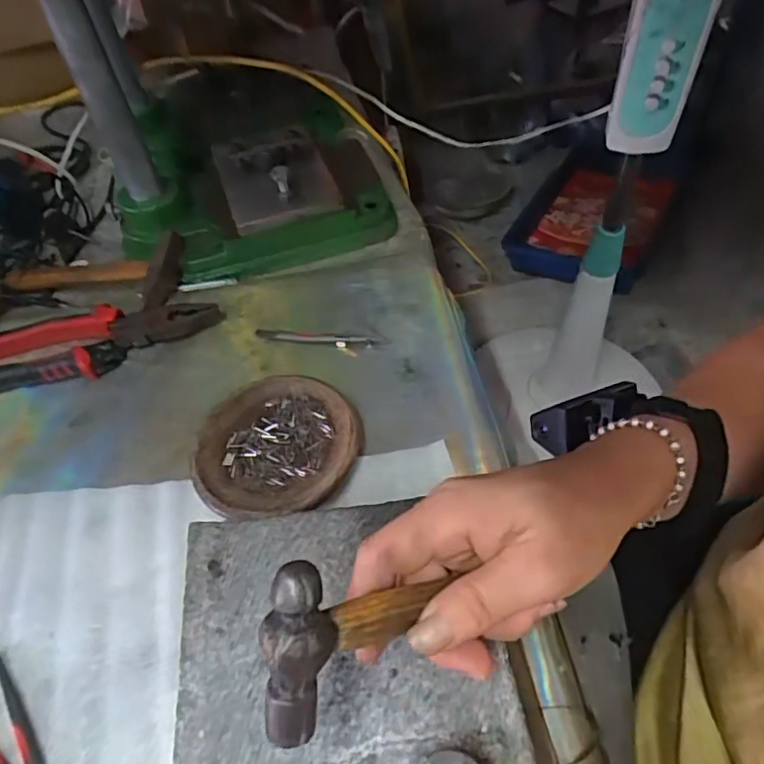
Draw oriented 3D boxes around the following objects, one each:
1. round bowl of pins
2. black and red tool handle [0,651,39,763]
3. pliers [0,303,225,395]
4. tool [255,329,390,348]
[{"bbox_3d":[-0.070,0.045,0.398,0.109,0.020,0.109,-3,52,4],"label":"round bowl of pins"},{"bbox_3d":[-0.191,0.185,0.304,0.007,0.004,0.103,-34,56,-20],"label":"black and red tool handle"},{"bbox_3d":[-0.243,-0.028,0.469,0.217,0.027,0.058,-12,52,-3],"label":"pliers"},{"bbox_3d":[-0.051,-0.035,0.467,0.108,0.005,0.012,5,53,10],"label":"tool"}]

